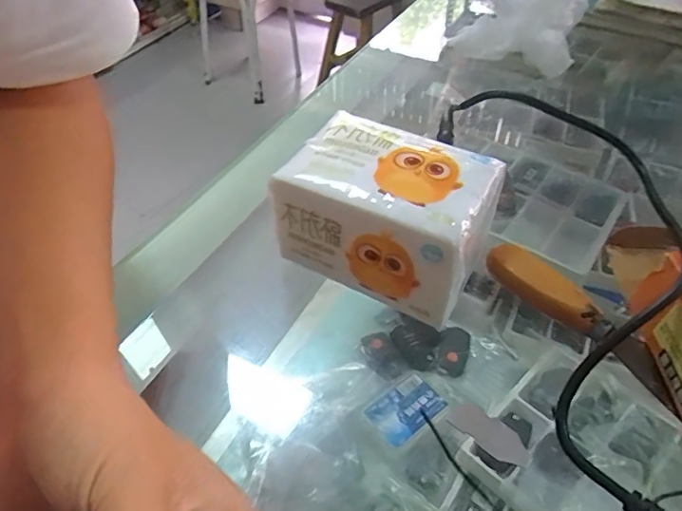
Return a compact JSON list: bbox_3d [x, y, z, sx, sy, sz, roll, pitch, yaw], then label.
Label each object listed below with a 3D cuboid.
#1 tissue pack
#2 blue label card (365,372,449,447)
[{"bbox_3d":[0.030,-0.028,0.324,0.118,0.067,0.084,22,50,19],"label":"tissue pack"},{"bbox_3d":[0.072,0.168,0.581,0.076,0.011,0.054,-28,53,-25],"label":"blue label card"}]

